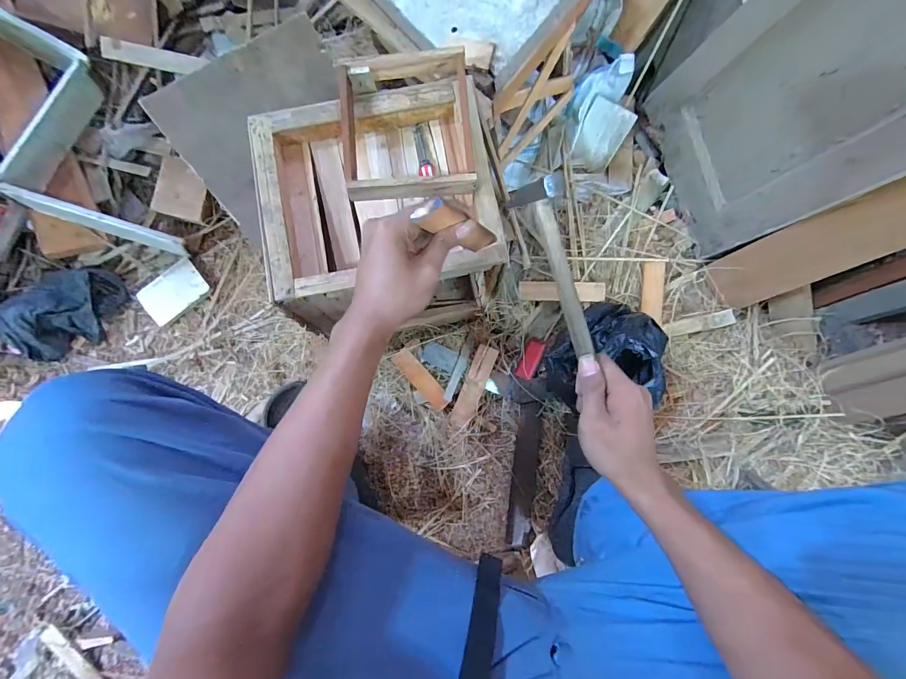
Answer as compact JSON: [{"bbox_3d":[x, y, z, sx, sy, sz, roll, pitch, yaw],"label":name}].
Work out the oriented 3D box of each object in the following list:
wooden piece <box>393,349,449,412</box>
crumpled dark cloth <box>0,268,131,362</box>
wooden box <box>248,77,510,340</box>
[{"bbox_3d":[-0.056,0.070,0.682,0.036,0.012,0.125,-40,85,-6],"label":"wooden piece"},{"bbox_3d":[-0.724,-0.044,0.710,0.113,0.088,0.212,35,83,3],"label":"crumpled dark cloth"},{"bbox_3d":[-0.098,-0.168,0.589,0.281,0.264,0.257,-10,83,-2],"label":"wooden box"}]

